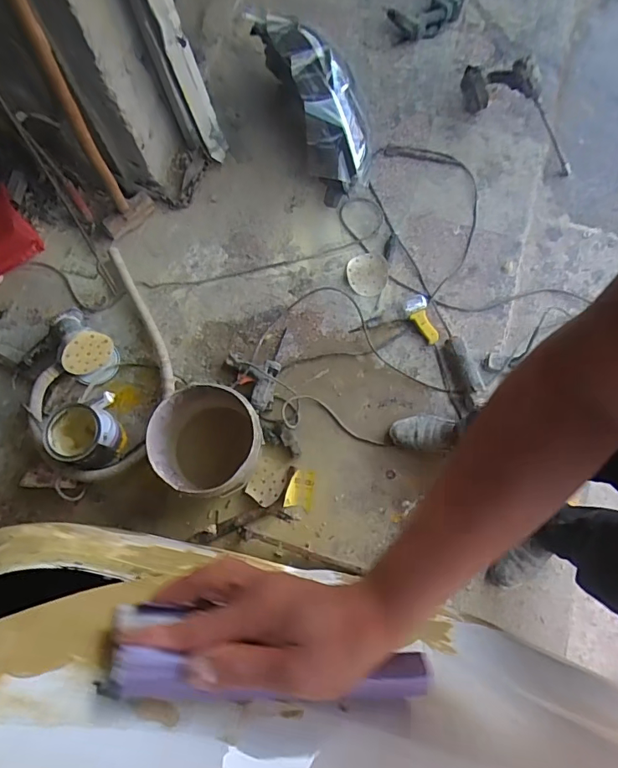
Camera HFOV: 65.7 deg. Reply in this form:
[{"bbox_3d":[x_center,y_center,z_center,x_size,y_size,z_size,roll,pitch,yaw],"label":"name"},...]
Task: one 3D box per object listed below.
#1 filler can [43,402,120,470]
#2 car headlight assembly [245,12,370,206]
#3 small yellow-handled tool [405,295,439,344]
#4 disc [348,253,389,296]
[{"bbox_3d":[-0.612,0.139,1.295,0.161,0.137,0.157,0,73,1],"label":"filler can"},{"bbox_3d":[0.038,-0.935,1.548,0.253,0.187,0.659,-19,76,-5],"label":"car headlight assembly"},{"bbox_3d":[0.344,-0.197,1.439,0.073,0.031,0.153,-22,74,-5],"label":"small yellow-handled tool"},{"bbox_3d":[0.184,-0.346,1.502,0.126,0.020,0.141,6,80,0],"label":"disc"}]

